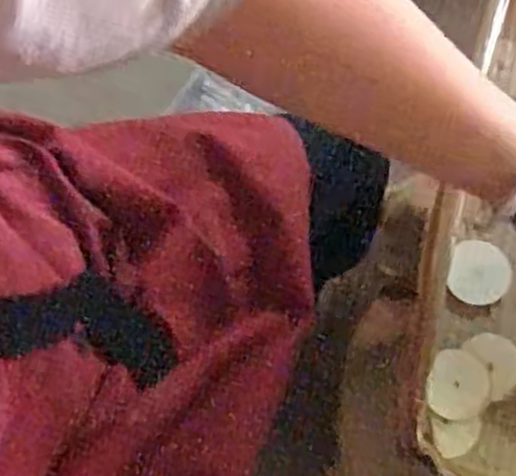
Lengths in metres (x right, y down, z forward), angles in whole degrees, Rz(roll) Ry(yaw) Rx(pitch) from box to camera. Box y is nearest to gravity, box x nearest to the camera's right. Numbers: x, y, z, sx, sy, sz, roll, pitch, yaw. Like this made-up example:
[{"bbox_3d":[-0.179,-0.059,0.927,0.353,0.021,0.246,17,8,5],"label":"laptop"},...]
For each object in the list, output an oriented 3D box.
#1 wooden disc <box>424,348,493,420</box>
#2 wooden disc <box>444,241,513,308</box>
[{"bbox_3d":[0.125,0.092,0.491,0.040,0.004,0.042,2,75,-9],"label":"wooden disc"},{"bbox_3d":[0.145,0.022,0.515,0.039,0.004,0.043,15,72,6],"label":"wooden disc"}]

